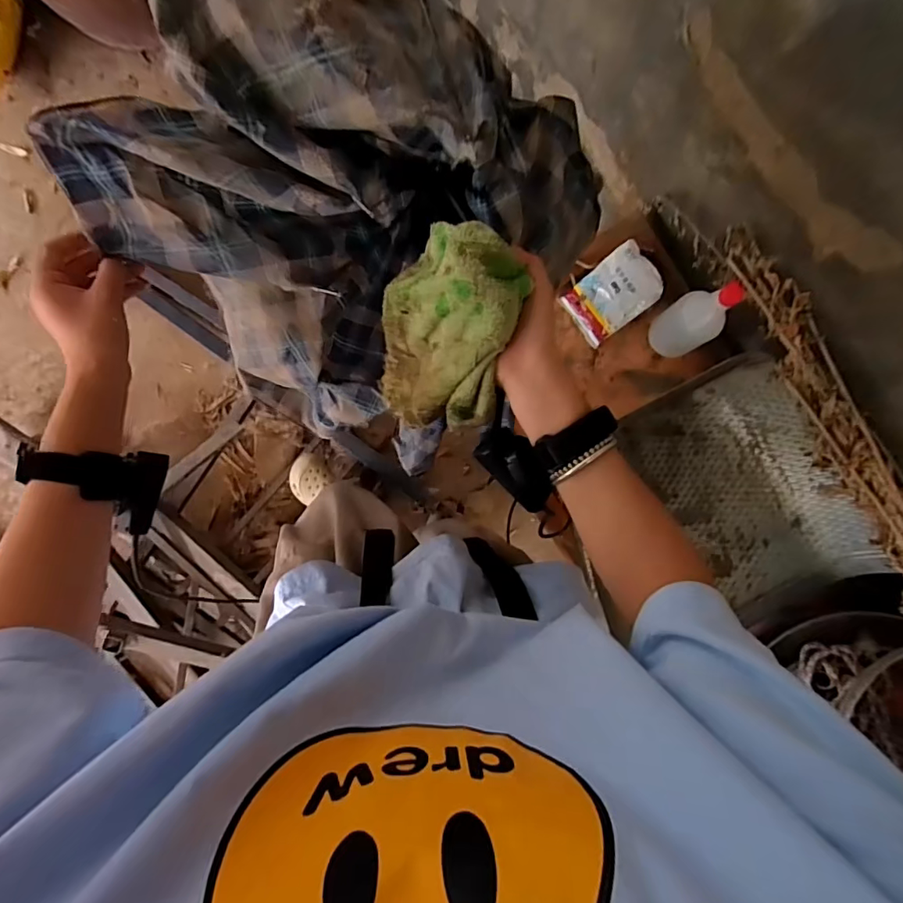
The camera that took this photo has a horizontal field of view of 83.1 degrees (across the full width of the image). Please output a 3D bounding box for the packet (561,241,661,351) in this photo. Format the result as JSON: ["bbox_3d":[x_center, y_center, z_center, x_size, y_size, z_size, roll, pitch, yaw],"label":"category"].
[{"bbox_3d":[0.297,-0.289,0.940,0.164,0.024,0.116,-39,87,22],"label":"packet"}]

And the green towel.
[{"bbox_3d":[-0.007,-0.094,0.437,0.100,0.150,0.138,15,87,-5],"label":"green towel"}]

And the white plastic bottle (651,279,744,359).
[{"bbox_3d":[0.413,-0.220,0.871,0.092,0.177,0.093,-29,91,-6],"label":"white plastic bottle"}]

